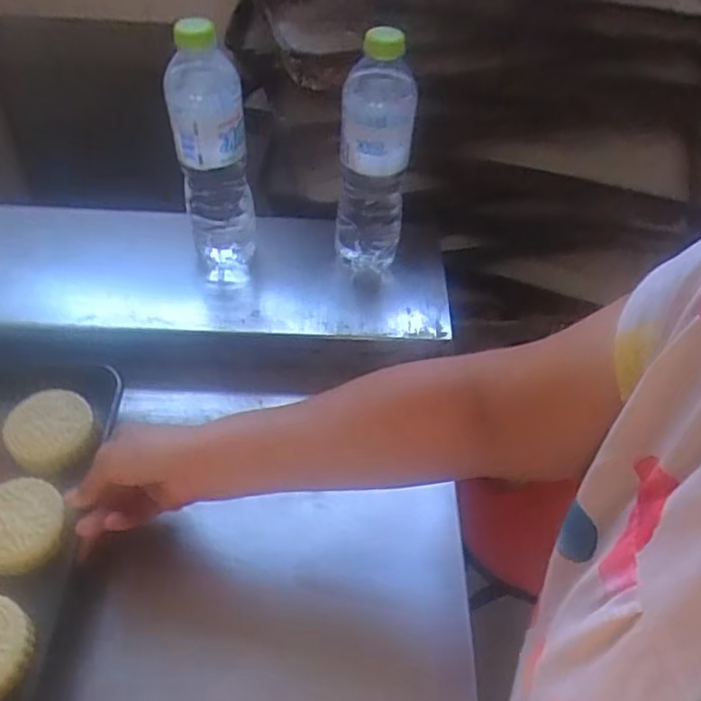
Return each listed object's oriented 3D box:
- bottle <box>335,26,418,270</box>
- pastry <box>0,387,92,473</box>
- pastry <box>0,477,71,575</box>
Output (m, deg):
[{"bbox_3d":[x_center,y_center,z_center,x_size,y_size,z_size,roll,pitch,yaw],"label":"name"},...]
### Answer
[{"bbox_3d":[0.021,-0.168,0.615,0.072,0.238,0.056,-1,49,2],"label":"bottle"},{"bbox_3d":[-0.258,0.067,0.568,0.069,0.028,0.063,-1,49,1],"label":"pastry"},{"bbox_3d":[-0.256,0.132,0.508,0.069,0.017,0.077,-32,55,-23],"label":"pastry"}]

